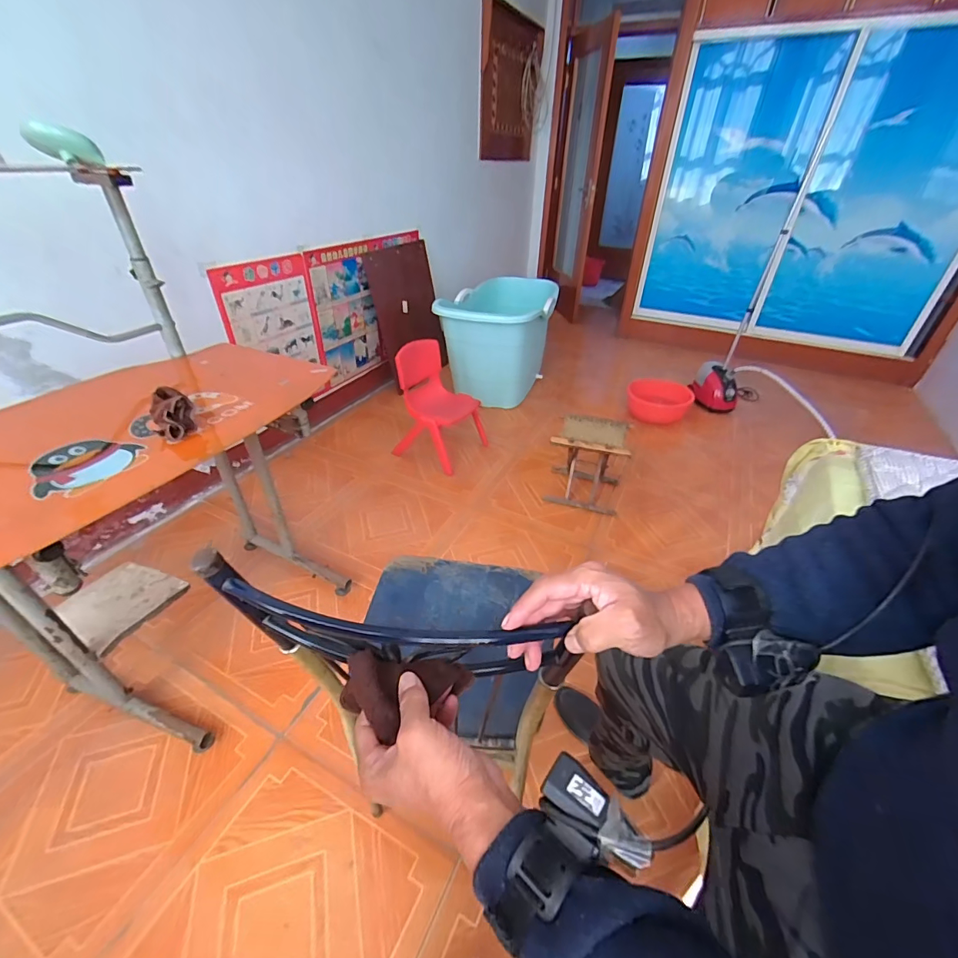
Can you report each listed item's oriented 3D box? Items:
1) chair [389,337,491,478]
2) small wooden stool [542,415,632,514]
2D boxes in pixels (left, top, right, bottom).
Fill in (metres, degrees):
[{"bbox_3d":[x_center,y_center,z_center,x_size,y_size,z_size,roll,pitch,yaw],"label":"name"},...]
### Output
[{"bbox_3d":[-0.180,-0.331,1.954,0.315,0.504,0.332,19,40,22],"label":"chair"},{"bbox_3d":[0.448,-0.066,1.765,0.296,0.314,0.266,16,39,18],"label":"small wooden stool"}]

